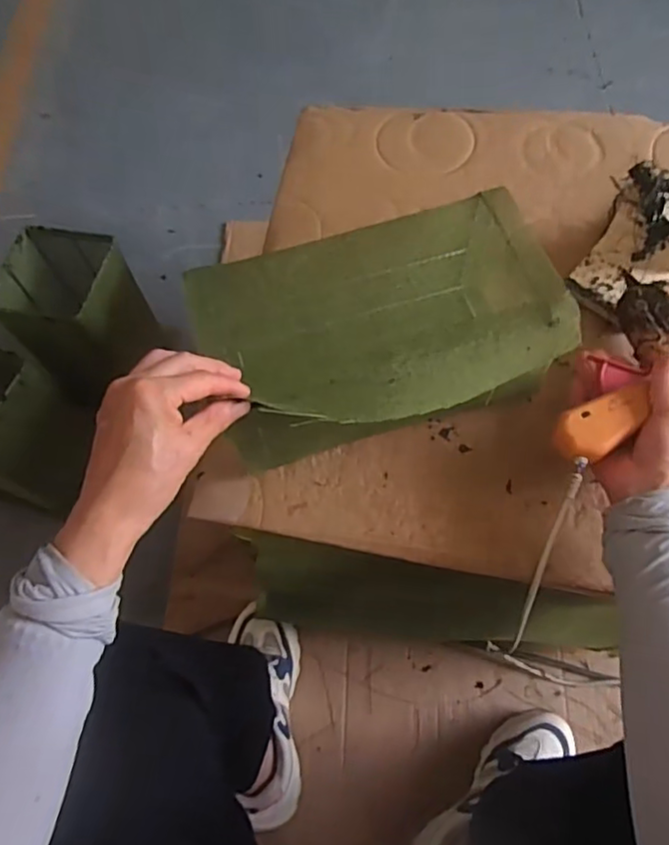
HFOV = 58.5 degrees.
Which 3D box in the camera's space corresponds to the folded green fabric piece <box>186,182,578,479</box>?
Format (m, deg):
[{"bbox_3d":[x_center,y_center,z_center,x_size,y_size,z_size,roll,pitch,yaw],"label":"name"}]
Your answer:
[{"bbox_3d":[0.037,-0.086,0.465,0.271,0.037,0.185,-20,66,-6],"label":"folded green fabric piece"}]

